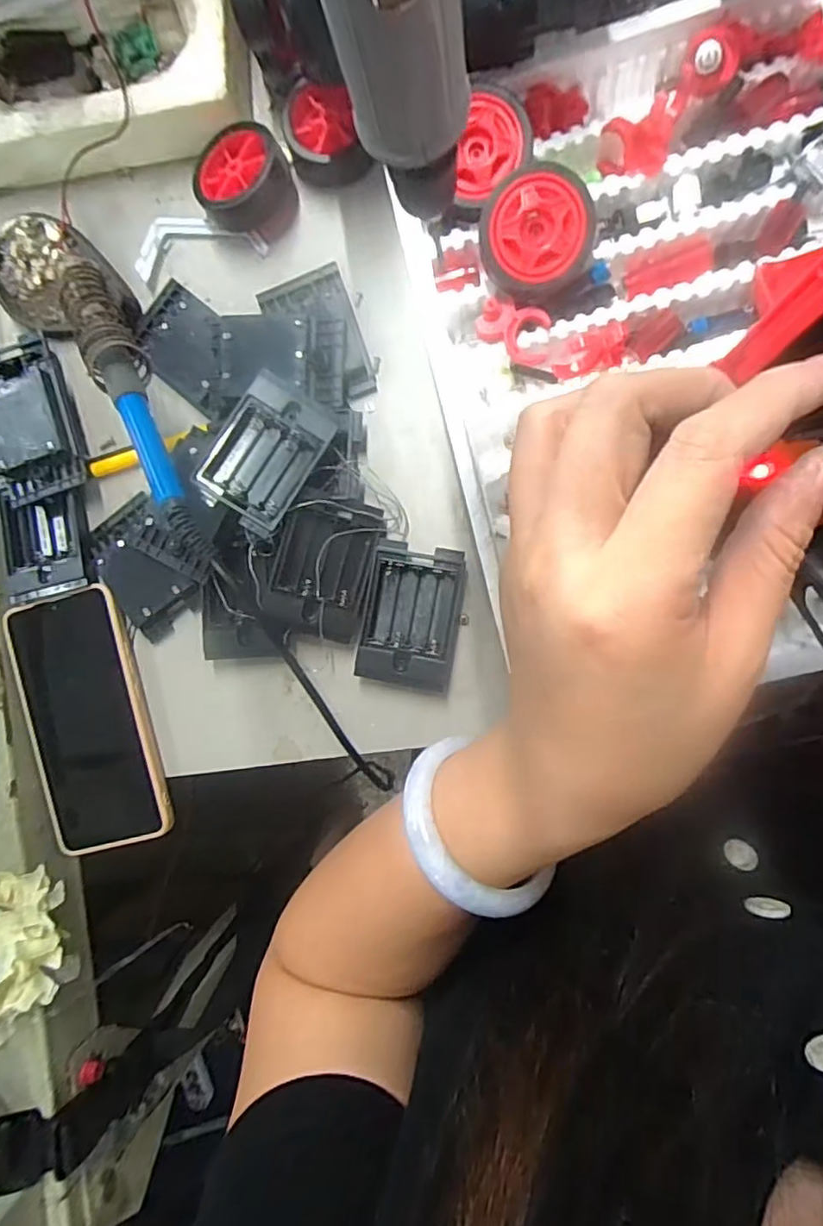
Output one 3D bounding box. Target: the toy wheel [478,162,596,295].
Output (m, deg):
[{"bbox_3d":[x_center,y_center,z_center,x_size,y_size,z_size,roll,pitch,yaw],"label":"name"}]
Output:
[{"bbox_3d":[0.065,-0.195,0.316,0.055,0.028,0.053,0,94,7],"label":"toy wheel"}]

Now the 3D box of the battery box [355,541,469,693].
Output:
[{"bbox_3d":[0.000,0.003,0.362,0.055,0.016,0.086,9,91,8],"label":"battery box"}]

